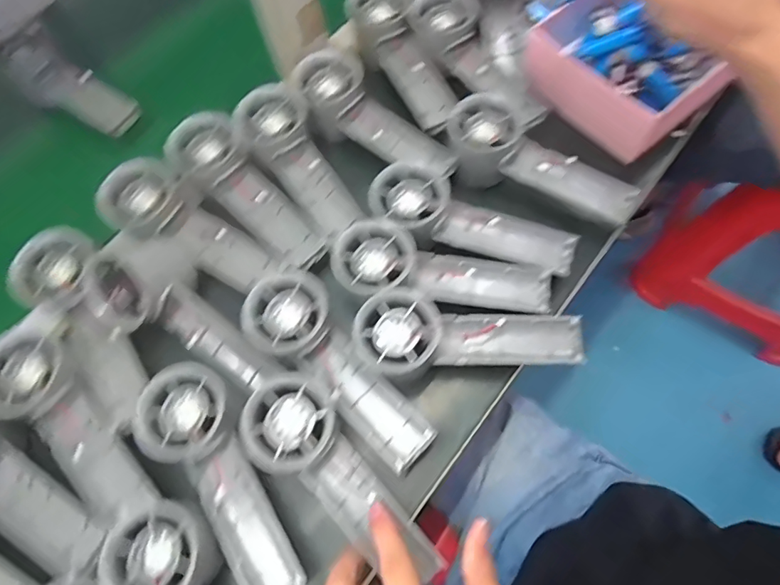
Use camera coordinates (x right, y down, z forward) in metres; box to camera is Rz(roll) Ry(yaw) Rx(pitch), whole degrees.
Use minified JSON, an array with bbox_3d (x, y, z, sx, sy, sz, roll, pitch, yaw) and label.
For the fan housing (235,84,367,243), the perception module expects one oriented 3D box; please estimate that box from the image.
[{"bbox_3d":[-0.074,-0.108,0.417,0.058,0.035,0.145,-36,85,-11],"label":"fan housing"}]

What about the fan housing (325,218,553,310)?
[{"bbox_3d":[0.041,-0.019,0.364,0.157,0.032,0.055,5,68,4],"label":"fan housing"}]

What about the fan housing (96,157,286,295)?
[{"bbox_3d":[-0.159,-0.050,0.386,0.140,0.034,0.060,33,73,14],"label":"fan housing"}]

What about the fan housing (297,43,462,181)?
[{"bbox_3d":[-0.012,-0.150,0.430,0.156,0.029,0.053,38,74,1],"label":"fan housing"}]

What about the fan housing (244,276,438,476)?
[{"bbox_3d":[-0.036,0.051,0.341,0.056,0.023,0.158,-42,72,-13],"label":"fan housing"}]

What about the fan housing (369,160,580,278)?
[{"bbox_3d":[0.065,-0.058,0.379,0.156,0.029,0.055,14,69,8],"label":"fan housing"}]

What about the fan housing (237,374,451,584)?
[{"bbox_3d":[-0.030,0.120,0.319,0.156,0.023,0.057,44,76,4],"label":"fan housing"}]

